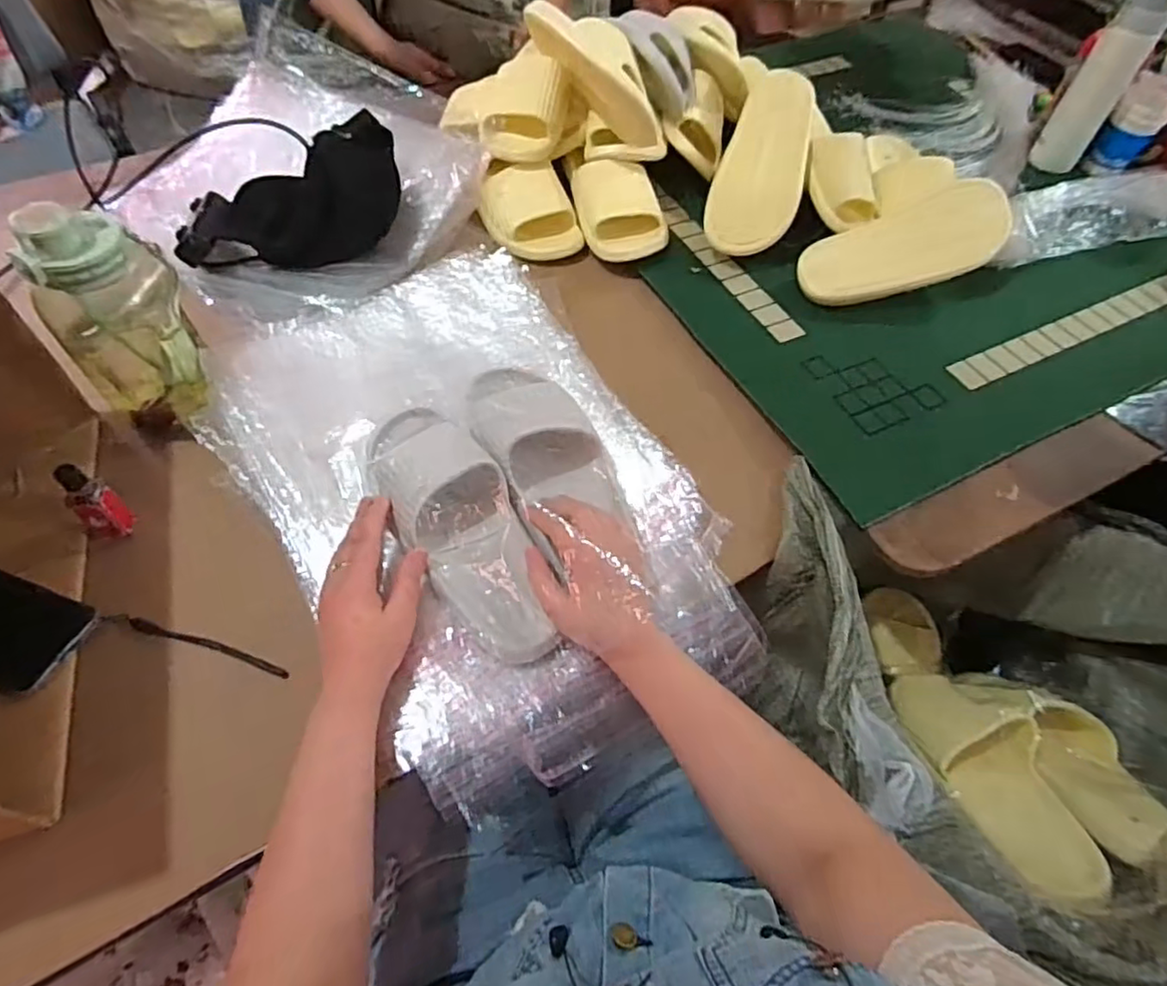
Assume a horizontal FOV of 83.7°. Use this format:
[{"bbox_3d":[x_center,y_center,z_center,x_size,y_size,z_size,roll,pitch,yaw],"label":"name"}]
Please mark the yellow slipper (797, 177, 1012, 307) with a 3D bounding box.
[{"bbox_3d":[0.389,-0.297,0.793,0.242,0.074,0.126,-22,61,-15],"label":"yellow slipper"}]

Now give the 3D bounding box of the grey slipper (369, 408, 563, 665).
[{"bbox_3d":[-0.104,0.022,0.551,0.091,0.061,0.257,-26,72,-17],"label":"grey slipper"}]

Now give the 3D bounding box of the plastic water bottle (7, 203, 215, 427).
[{"bbox_3d":[-0.418,-0.154,0.589,0.100,0.207,0.089,-10,58,-8],"label":"plastic water bottle"}]

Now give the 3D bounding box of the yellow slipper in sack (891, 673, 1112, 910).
[{"bbox_3d":[0.397,0.255,0.630,0.108,0.067,0.255,-8,33,-7],"label":"yellow slipper in sack"}]

